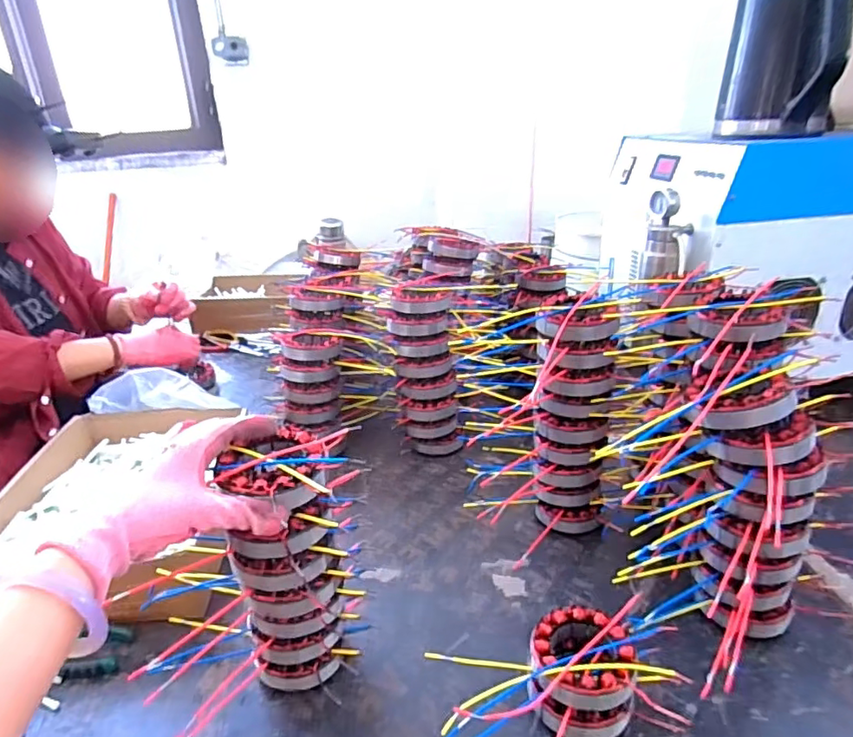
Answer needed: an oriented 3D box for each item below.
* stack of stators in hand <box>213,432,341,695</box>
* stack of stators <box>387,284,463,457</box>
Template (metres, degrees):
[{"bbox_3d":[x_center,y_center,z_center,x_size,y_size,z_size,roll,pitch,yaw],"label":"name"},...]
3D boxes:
[{"bbox_3d":[-0.111,0.173,0.467,0.086,0.226,0.082,4,19,9],"label":"stack of stators in hand"},{"bbox_3d":[-0.004,0.013,0.832,0.091,0.255,0.081,-6,26,-9],"label":"stack of stators"}]

